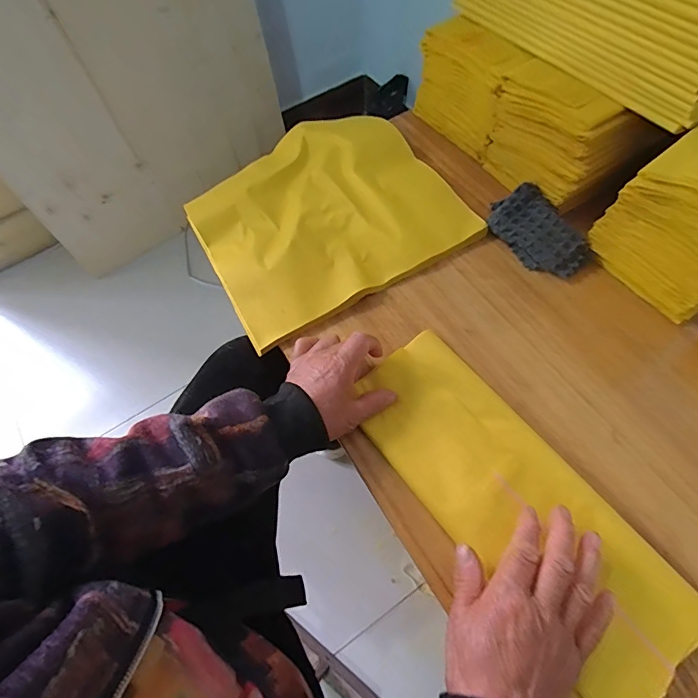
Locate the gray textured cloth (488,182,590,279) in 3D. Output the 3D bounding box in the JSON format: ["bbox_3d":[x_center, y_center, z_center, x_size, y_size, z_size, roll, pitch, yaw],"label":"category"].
[{"bbox_3d":[0.213,-0.130,0.487,0.065,0.014,0.113,-37,73,6],"label":"gray textured cloth"}]

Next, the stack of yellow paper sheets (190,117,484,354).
[{"bbox_3d":[-0.037,-0.175,0.533,0.289,0.024,0.278,-28,65,-10],"label":"stack of yellow paper sheets"}]

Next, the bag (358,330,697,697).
[{"bbox_3d":[0.132,0.119,0.365,0.116,0.017,0.313,-36,64,-13],"label":"bag"}]

